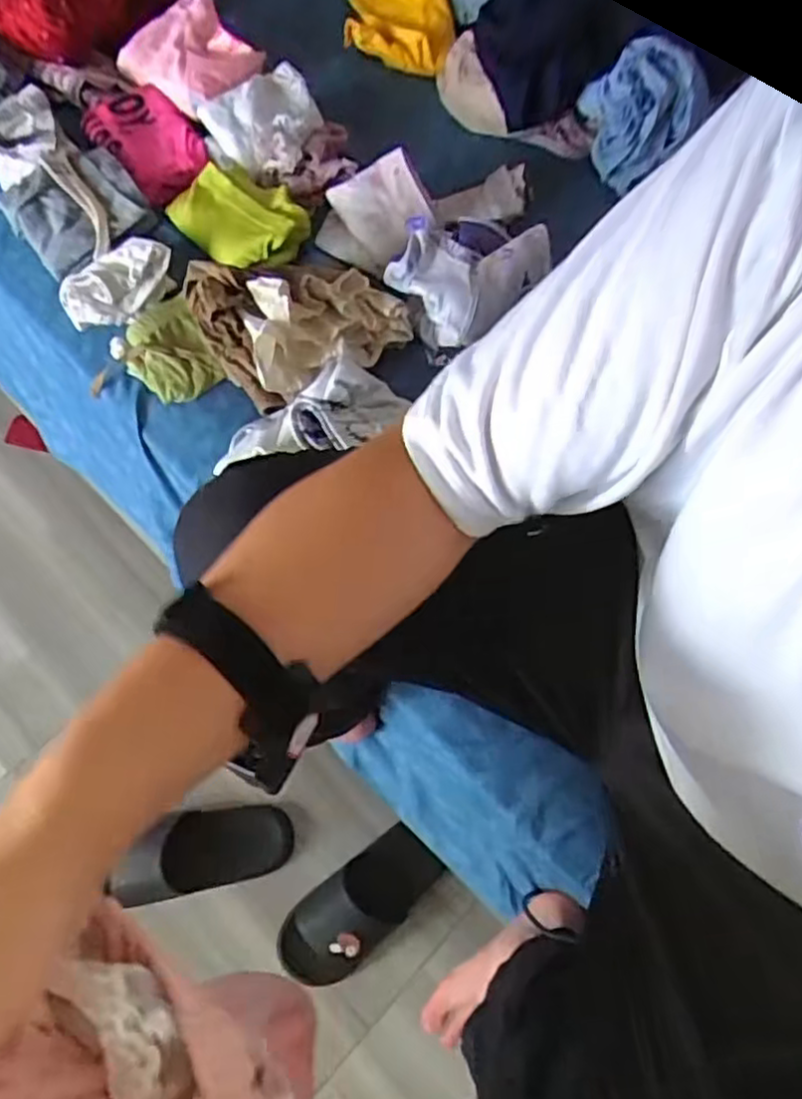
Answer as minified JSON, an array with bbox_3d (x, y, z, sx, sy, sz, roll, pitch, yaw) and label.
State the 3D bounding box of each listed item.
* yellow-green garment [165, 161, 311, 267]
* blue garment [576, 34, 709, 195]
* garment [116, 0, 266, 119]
[{"bbox_3d":[-0.182,-0.381,0.795,0.149,0.053,0.103,39,70,13],"label":"yellow-green garment"},{"bbox_3d":[0.272,-0.502,0.806,0.127,0.131,0.066,23,65,7],"label":"blue garment"},{"bbox_3d":[-0.256,-0.608,0.864,0.131,0.070,0.151,-41,73,-20],"label":"garment"}]

